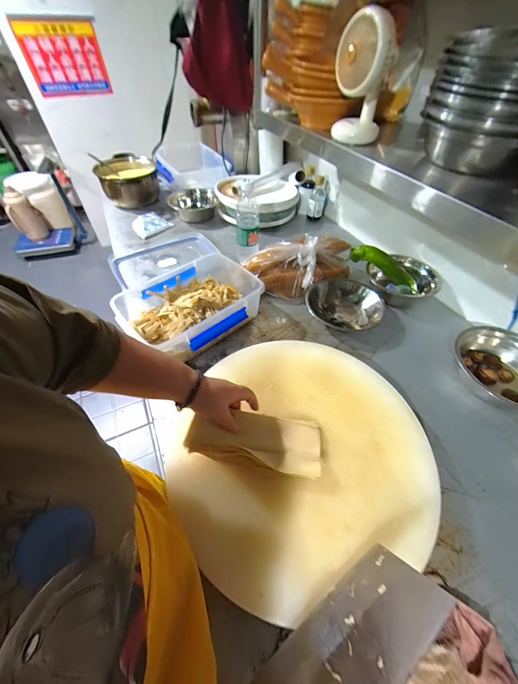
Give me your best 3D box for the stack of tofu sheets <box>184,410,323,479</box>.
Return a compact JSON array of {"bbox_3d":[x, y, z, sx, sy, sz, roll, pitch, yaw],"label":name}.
[{"bbox_3d":[-0.005,0.153,0.404,0.199,0.029,0.084,8,51,-8],"label":"stack of tofu sheets"}]

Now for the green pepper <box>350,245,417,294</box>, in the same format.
[{"bbox_3d":[0.350,-0.205,0.733,0.202,0.060,0.035,34,56,4],"label":"green pepper"}]

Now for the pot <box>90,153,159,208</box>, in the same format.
[{"bbox_3d":[-0.512,-0.630,1.048,0.217,0.123,0.249,-11,52,-11],"label":"pot"}]

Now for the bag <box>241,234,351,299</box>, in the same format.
[{"bbox_3d":[0.112,-0.215,0.719,0.289,0.130,0.154,-20,55,-18],"label":"bag"}]

